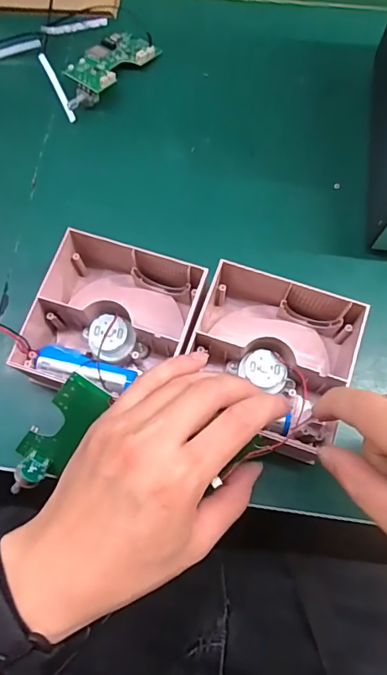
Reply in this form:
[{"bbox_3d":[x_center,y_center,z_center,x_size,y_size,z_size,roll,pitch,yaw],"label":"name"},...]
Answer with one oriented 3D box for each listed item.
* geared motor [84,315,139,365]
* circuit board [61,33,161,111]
[{"bbox_3d":[-0.054,0.001,0.310,0.030,0.021,0.030,0,71,1],"label":"geared motor"},{"bbox_3d":[-0.071,-0.230,0.398,0.042,0.018,0.091,33,75,12],"label":"circuit board"}]

